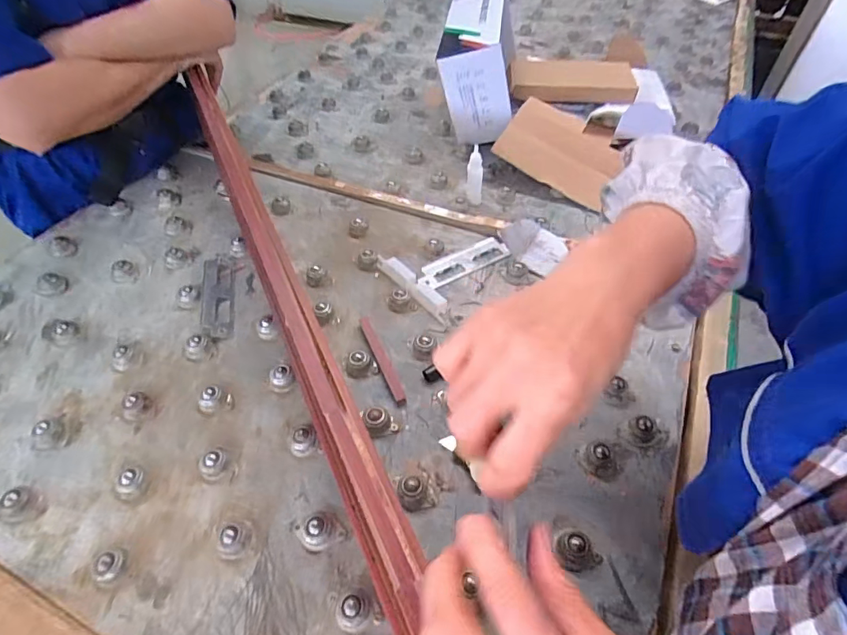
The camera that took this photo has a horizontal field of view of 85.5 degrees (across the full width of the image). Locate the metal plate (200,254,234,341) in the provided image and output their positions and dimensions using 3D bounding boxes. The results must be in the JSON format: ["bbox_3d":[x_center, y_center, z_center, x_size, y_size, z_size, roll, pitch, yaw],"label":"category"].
[{"bbox_3d":[-0.258,-0.030,0.574,0.036,0.012,0.136,-12,49,-8],"label":"metal plate"}]

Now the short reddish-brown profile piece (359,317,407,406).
[{"bbox_3d":[-0.046,0.045,0.502,0.012,0.013,0.119,-20,52,-15],"label":"short reddish-brown profile piece"}]

